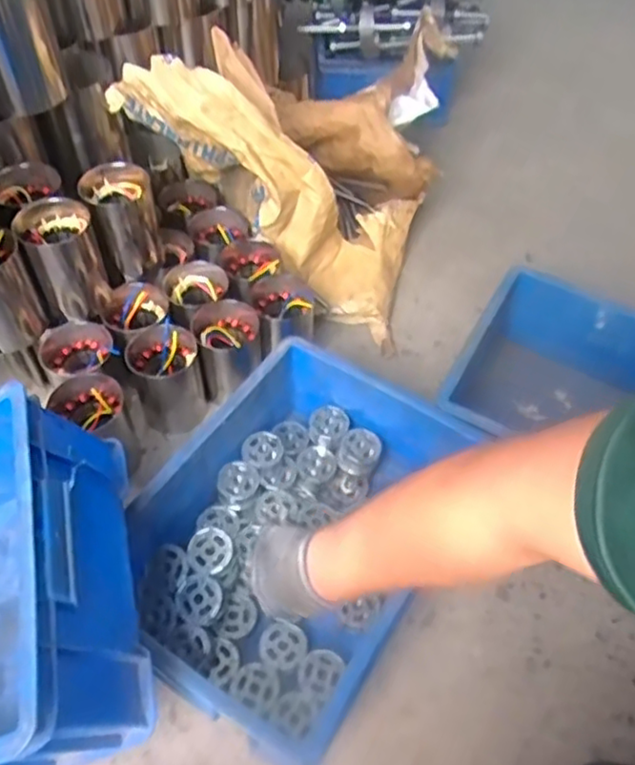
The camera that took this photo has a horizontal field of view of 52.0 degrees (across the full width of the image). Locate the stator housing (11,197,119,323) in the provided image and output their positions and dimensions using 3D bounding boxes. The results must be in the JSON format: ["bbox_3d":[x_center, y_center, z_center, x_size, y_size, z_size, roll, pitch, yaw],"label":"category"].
[{"bbox_3d":[-0.330,-0.158,0.854,0.082,0.138,0.078,4,52,2],"label":"stator housing"}]

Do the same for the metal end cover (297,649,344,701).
[{"bbox_3d":[0.003,0.311,0.693,0.043,0.012,0.051,25,56,17],"label":"metal end cover"}]

